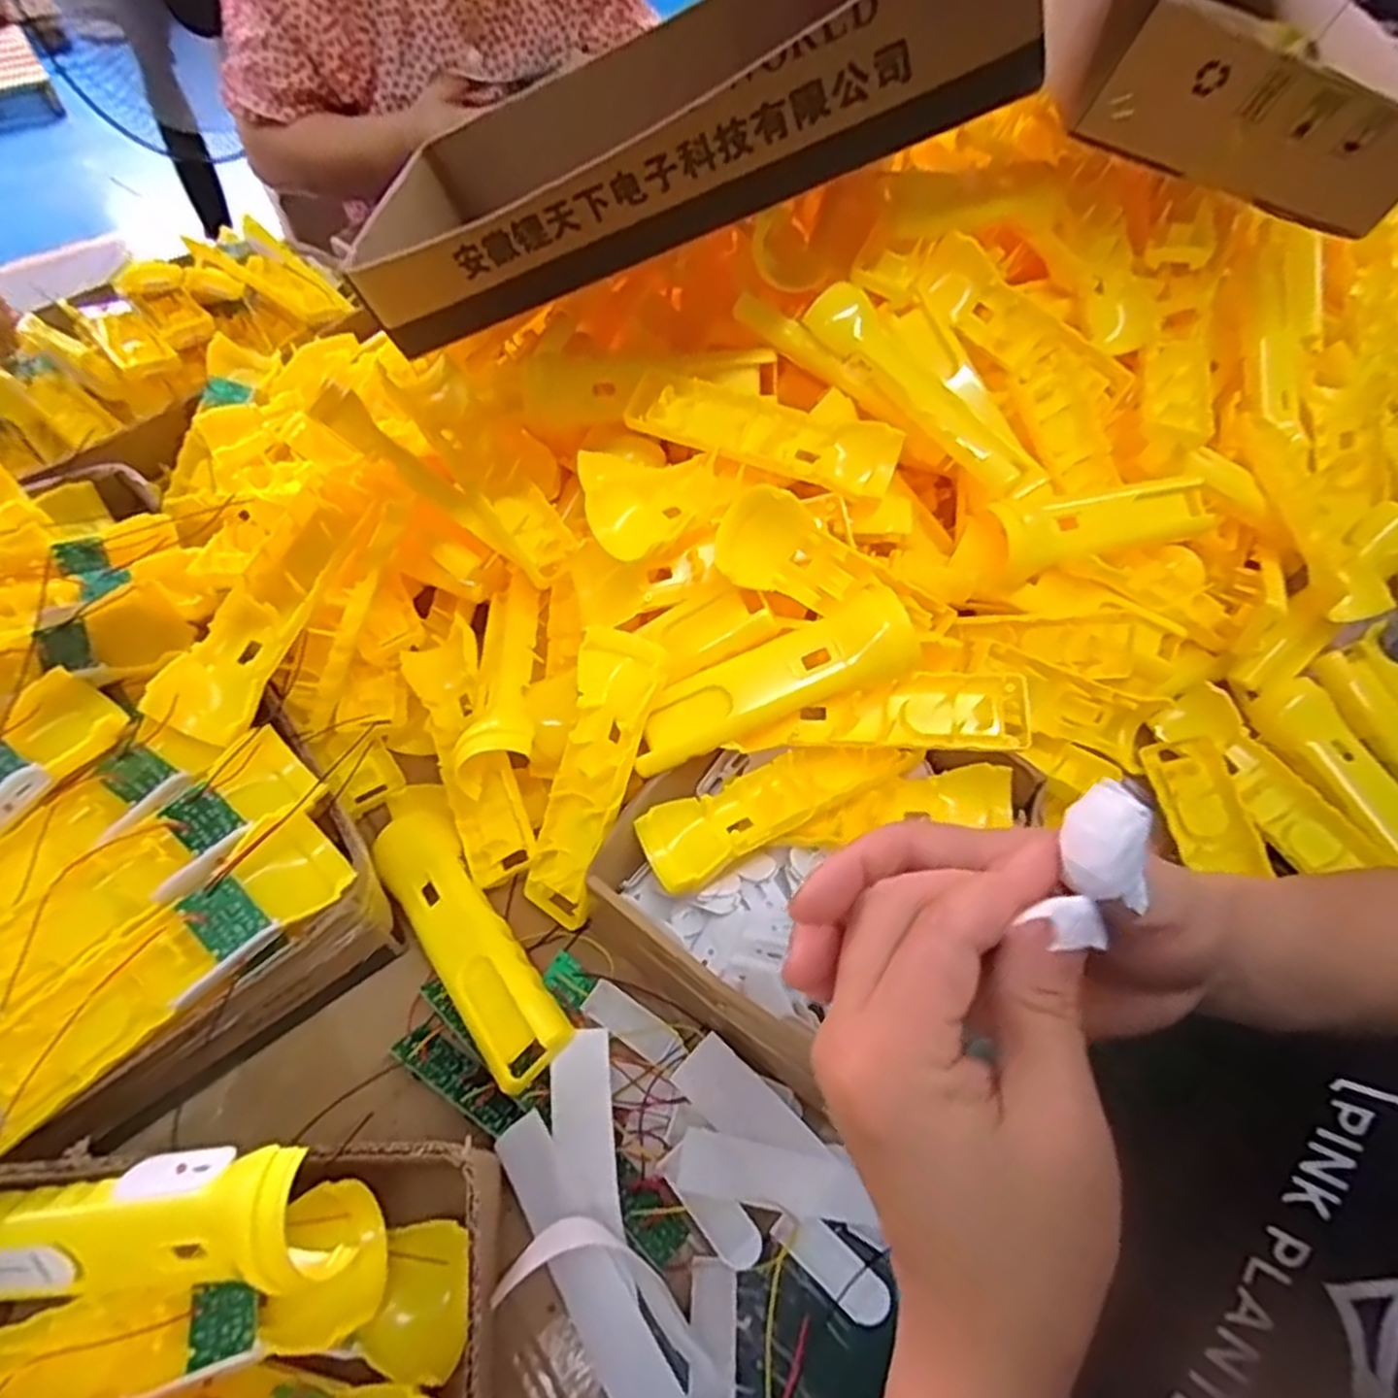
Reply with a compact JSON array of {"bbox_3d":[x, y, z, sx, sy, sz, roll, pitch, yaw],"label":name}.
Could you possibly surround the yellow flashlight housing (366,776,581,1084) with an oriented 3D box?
[{"bbox_3d":[-0.132,0.117,0.413,0.049,0.027,0.188,-28,60,-20],"label":"yellow flashlight housing"}]

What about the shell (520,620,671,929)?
[{"bbox_3d":[-0.060,0.044,0.427,0.046,0.031,0.165,19,98,12],"label":"shell"}]

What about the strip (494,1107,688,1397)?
[{"bbox_3d":[-0.050,0.253,0.338,0.031,0.007,0.134,-38,73,6],"label":"strip"}]

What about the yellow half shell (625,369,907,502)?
[{"bbox_3d":[0.039,-0.169,0.468,0.165,0.018,0.049,21,57,13],"label":"yellow half shell"}]

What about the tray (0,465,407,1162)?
[{"bbox_3d":[-0.340,0.049,0.402,0.224,0.099,0.350,-32,61,-21],"label":"tray"}]

